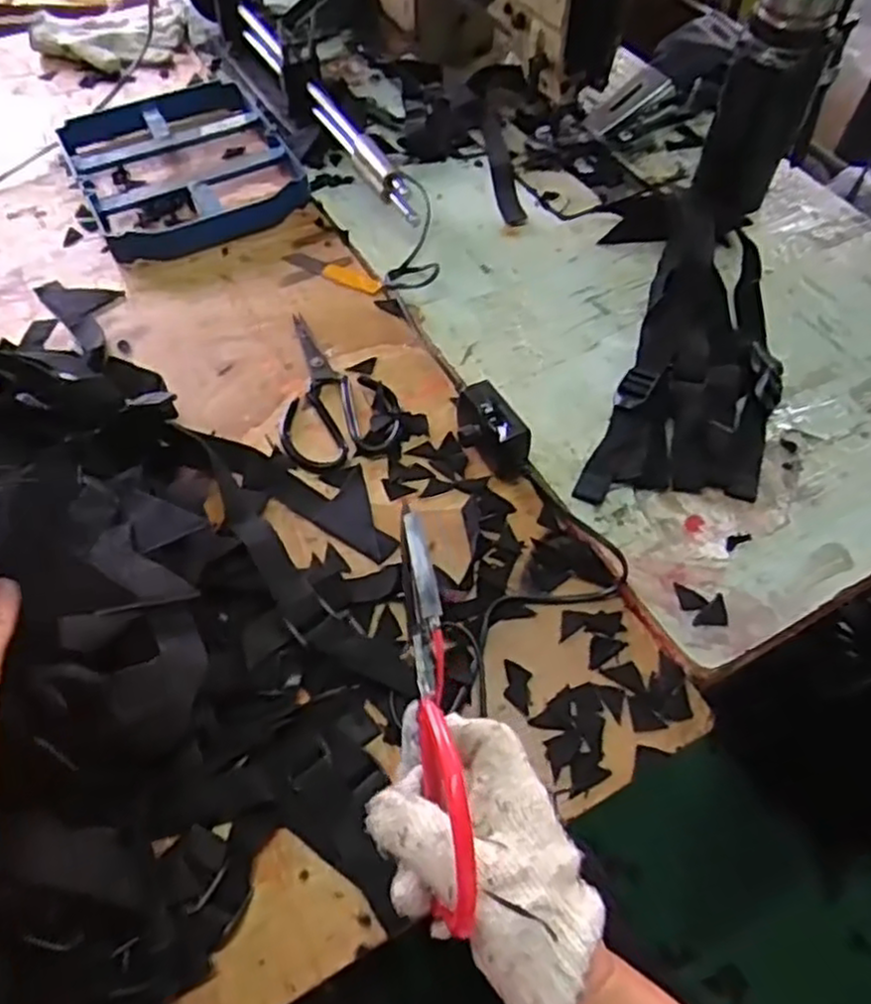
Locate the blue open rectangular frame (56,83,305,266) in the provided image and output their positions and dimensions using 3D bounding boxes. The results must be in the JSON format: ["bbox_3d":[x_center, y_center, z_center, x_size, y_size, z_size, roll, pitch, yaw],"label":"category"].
[{"bbox_3d":[-0.275,-0.367,0.809,0.210,0.036,0.250,-23,60,-15],"label":"blue open rectangular frame"}]

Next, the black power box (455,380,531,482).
[{"bbox_3d":[0.045,-0.059,0.600,0.036,0.039,0.075,-26,61,-16],"label":"black power box"}]

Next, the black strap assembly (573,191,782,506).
[{"bbox_3d":[0.222,-0.150,0.656,0.152,0.064,0.347,9,57,5],"label":"black strap assembly"}]

